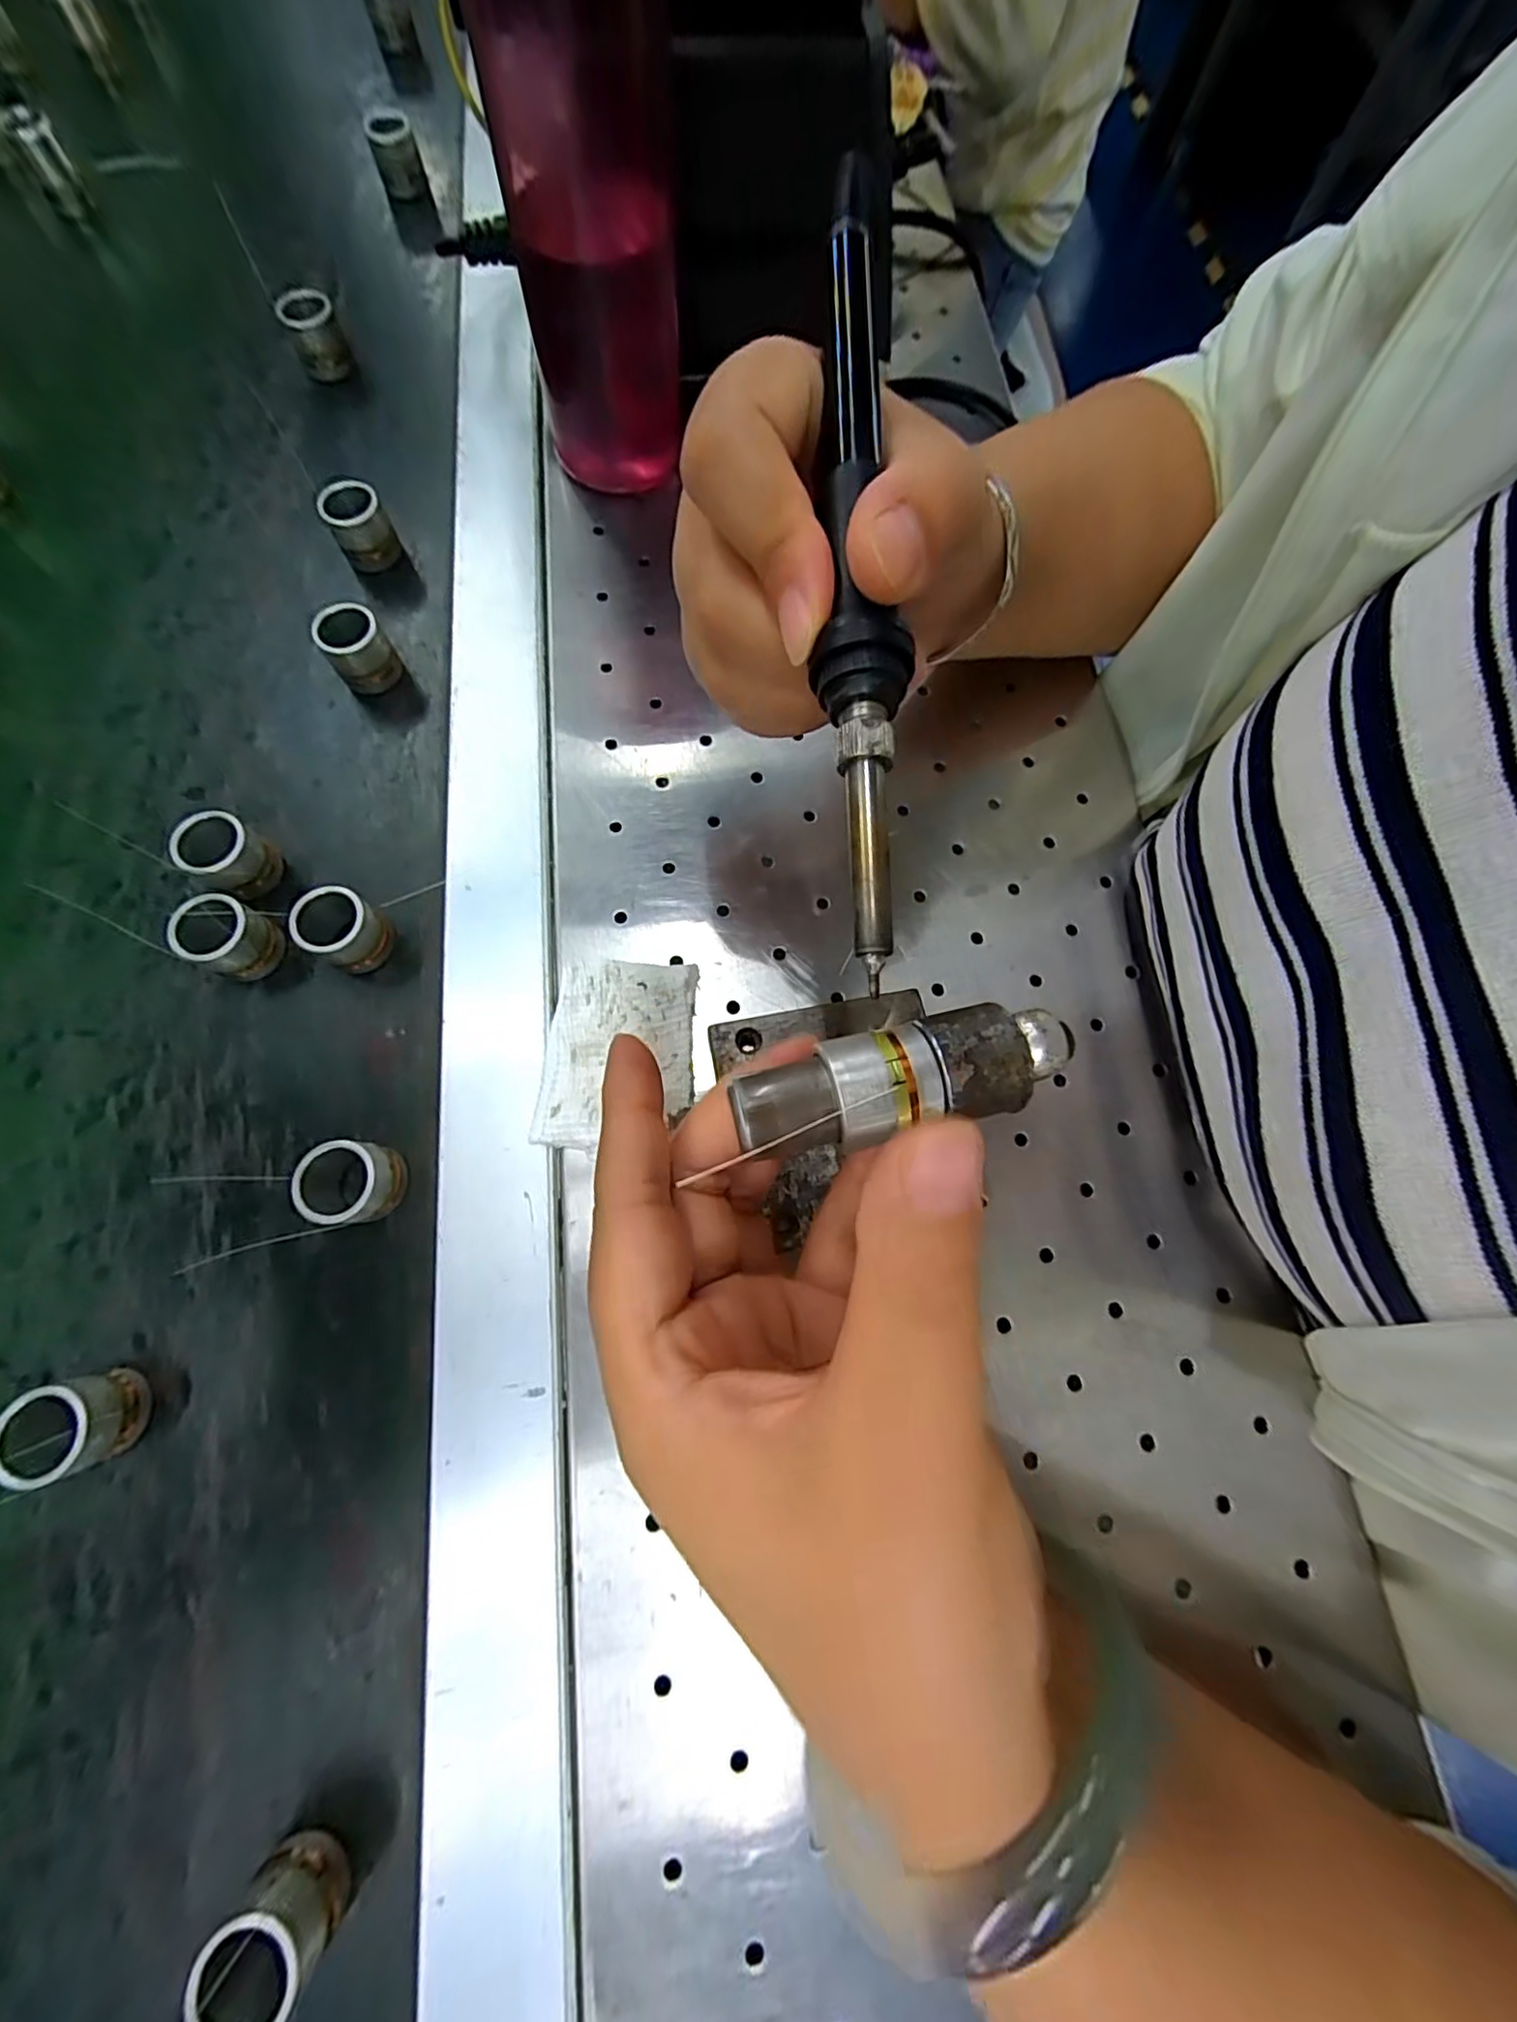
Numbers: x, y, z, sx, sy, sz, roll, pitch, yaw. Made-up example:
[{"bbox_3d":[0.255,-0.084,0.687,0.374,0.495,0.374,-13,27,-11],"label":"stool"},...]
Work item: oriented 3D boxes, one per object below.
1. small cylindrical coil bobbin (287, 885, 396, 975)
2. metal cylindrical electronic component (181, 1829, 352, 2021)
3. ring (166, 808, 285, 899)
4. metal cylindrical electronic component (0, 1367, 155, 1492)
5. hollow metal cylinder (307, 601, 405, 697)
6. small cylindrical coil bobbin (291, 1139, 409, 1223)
[{"bbox_3d":[-0.146,-0.028,0.232,0.024,0.027,0.023,1,74,-3],"label":"small cylindrical coil bobbin"},{"bbox_3d":[-0.122,0.233,0.162,0.024,0.024,0.025,1,74,-3],"label":"metal cylindrical electronic component"},{"bbox_3d":[-0.194,-0.057,0.239,0.024,0.024,0.024,1,74,-3],"label":"ring"},{"bbox_3d":[-0.199,0.120,0.189,0.021,0.026,0.024,-6,74,-5],"label":"metal cylindrical electronic component"},{"bbox_3d":[-0.163,-0.146,0.266,0.024,0.030,0.021,-38,79,-13],"label":"hollow metal cylinder"},{"bbox_3d":[-0.130,0.055,0.210,0.024,0.027,0.025,1,74,-3],"label":"small cylindrical coil bobbin"}]

